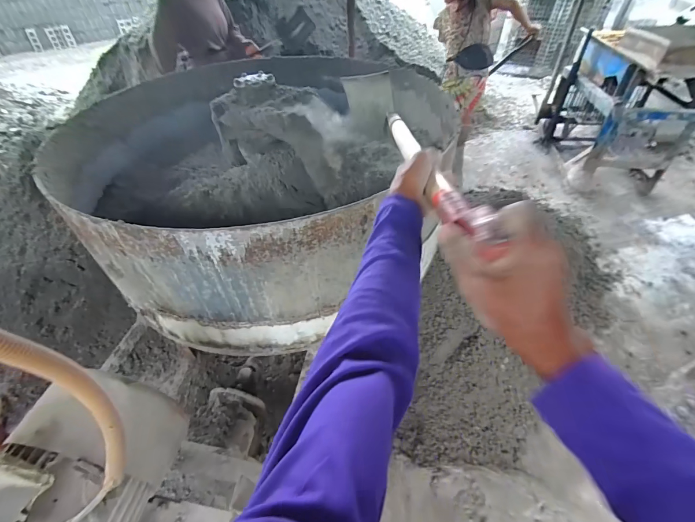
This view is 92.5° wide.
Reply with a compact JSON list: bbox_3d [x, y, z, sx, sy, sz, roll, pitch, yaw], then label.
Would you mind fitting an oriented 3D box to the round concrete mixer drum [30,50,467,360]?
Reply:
[{"bbox_3d":[-0.345,-0.465,1.327,1.304,0.517,1.435,-33,53,-26],"label":"round concrete mixer drum"}]

